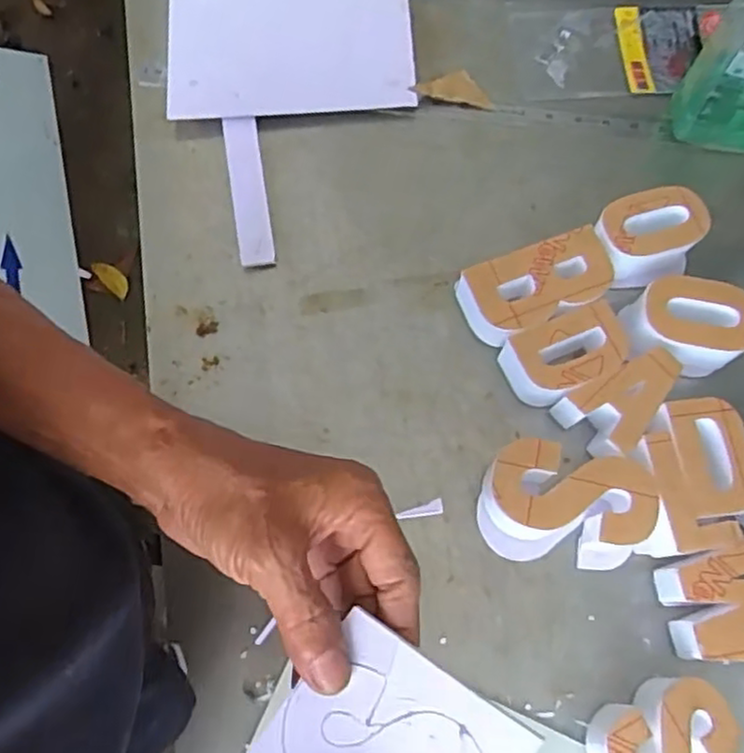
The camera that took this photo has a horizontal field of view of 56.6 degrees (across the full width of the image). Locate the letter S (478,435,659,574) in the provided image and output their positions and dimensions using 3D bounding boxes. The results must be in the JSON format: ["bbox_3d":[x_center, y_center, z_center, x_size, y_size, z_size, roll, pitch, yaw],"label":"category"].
[{"bbox_3d":[0.136,0.092,0.489,0.111,0.050,0.075,8,72,1],"label":"letter S"}]

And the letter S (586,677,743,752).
[{"bbox_3d":[0.185,0.231,0.442,0.085,0.043,0.051,-24,74,-9],"label":"letter S"}]

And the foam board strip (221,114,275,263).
[{"bbox_3d":[-0.105,-0.158,0.583,0.029,0.009,0.139,-9,72,-5],"label":"foam board strip"}]

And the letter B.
[{"bbox_3d":[0.128,-0.066,0.542,0.109,0.048,0.058,-19,73,-8],"label":"letter B"}]

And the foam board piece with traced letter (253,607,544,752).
[{"bbox_3d":[0.005,0.154,0.281,0.089,0.007,0.084,33,86,20],"label":"foam board piece with traced letter"}]

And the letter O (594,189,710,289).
[{"bbox_3d":[0.223,-0.111,0.561,0.093,0.042,0.060,-13,73,-6],"label":"letter O"}]

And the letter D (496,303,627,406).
[{"bbox_3d":[0.145,-0.010,0.525,0.090,0.044,0.062,-19,74,-9],"label":"letter D"}]

